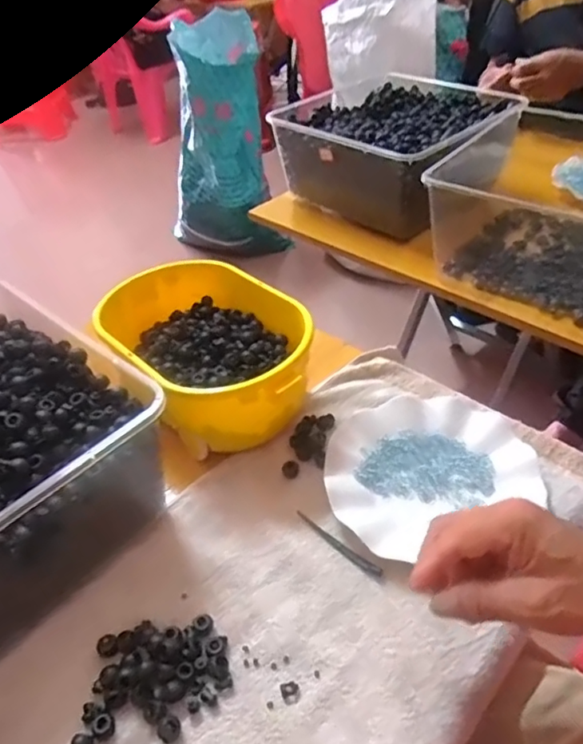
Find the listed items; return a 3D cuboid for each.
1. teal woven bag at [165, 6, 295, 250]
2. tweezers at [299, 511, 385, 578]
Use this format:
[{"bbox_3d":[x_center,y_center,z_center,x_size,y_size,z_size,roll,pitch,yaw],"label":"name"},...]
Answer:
[{"bbox_3d":[-0.219,-0.655,1.695,0.277,0.618,0.315,-17,42,-13],"label":"teal woven bag"},{"bbox_3d":[0.038,0.144,0.484,0.090,0.004,0.009,29,52,33],"label":"tweezers"}]

